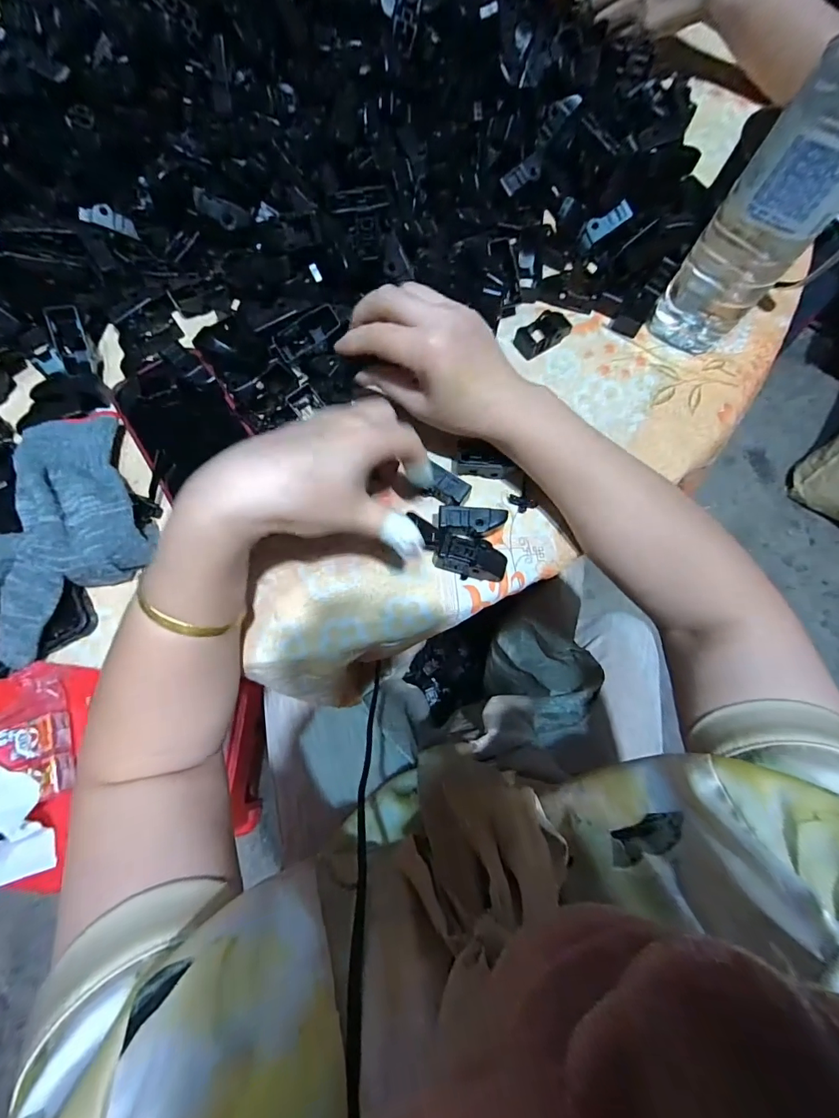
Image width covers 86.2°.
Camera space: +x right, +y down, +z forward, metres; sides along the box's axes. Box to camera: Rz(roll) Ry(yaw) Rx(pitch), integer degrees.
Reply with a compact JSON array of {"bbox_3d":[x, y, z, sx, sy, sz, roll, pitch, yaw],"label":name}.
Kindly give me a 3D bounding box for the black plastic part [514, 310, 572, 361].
[{"bbox_3d":[0.103,-0.187,0.370,0.048,0.017,0.024,-37,78,-8],"label":"black plastic part"}]

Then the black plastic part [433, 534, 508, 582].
[{"bbox_3d":[0.037,0.000,0.317,0.049,0.019,0.027,21,77,6],"label":"black plastic part"}]

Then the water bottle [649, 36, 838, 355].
[{"bbox_3d":[0.228,-0.224,0.284,0.064,0.206,0.051,34,78,9],"label":"water bottle"}]

